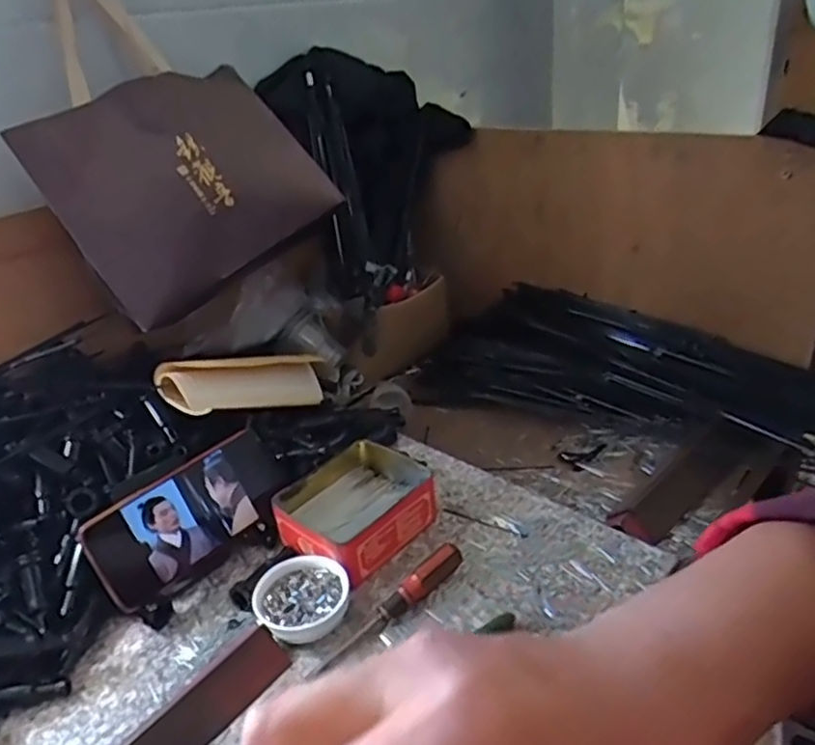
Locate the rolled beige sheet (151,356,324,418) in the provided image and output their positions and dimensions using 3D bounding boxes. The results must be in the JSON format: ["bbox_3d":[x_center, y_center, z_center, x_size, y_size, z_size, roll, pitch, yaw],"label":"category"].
[{"bbox_3d":[-0.170,0.009,0.731,0.058,0.053,0.225,13,8,30],"label":"rolled beige sheet"}]

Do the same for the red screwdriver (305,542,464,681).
[{"bbox_3d":[-0.013,0.181,0.498,0.145,0.025,0.017,-27,35,-34],"label":"red screwdriver"}]

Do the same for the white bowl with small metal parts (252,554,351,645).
[{"bbox_3d":[-0.081,0.177,0.507,0.070,0.023,0.069,-4,29,2],"label":"white bowl with small metal parts"}]

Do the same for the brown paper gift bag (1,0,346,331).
[{"bbox_3d":[-0.276,-0.267,0.685,0.280,0.369,0.063,-41,9,-29],"label":"brown paper gift bag"}]

